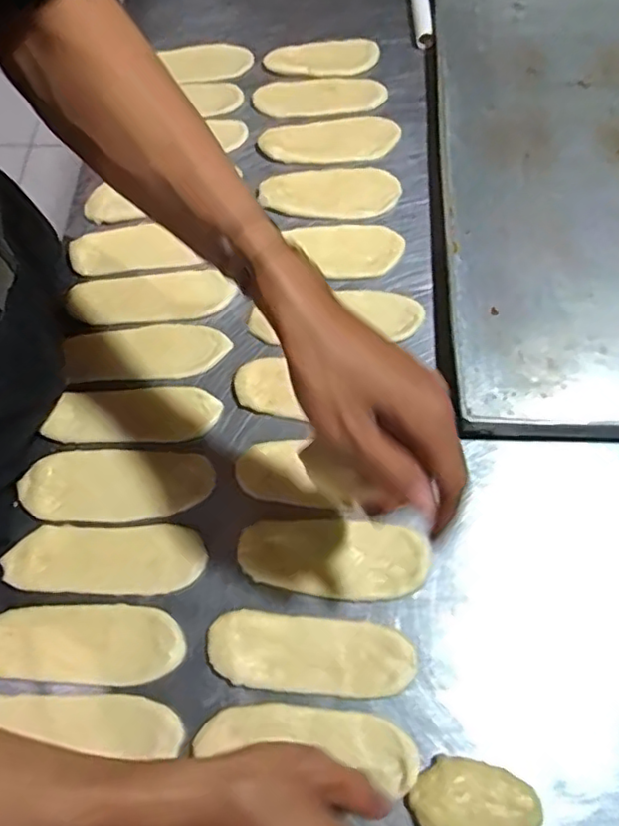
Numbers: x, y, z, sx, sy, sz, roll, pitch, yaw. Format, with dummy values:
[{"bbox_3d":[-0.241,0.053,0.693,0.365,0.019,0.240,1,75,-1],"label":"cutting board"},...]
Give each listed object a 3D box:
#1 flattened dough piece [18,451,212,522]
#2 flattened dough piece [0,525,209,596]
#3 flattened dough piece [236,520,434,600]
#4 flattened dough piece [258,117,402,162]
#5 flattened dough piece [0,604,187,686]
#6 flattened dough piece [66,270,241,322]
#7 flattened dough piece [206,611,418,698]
[{"bbox_3d":[-0.172,0.064,0.535,0.168,0.008,0.064,0,66,2],"label":"flattened dough piece"},{"bbox_3d":[-0.173,0.125,0.507,0.167,0.010,0.056,0,66,2],"label":"flattened dough piece"},{"bbox_3d":[0.019,0.120,0.497,0.154,0.004,0.063,4,67,4],"label":"flattened dough piece"},{"bbox_3d":[0.022,-0.316,0.687,0.154,0.011,0.055,1,66,2],"label":"flattened dough piece"},{"bbox_3d":[-0.181,0.184,0.477,0.158,0.007,0.057,0,66,2],"label":"flattened dough piece"},{"bbox_3d":[-0.162,-0.120,0.609,0.166,0.010,0.052,-2,66,1],"label":"flattened dough piece"},{"bbox_3d":[0.001,0.189,0.466,0.157,0.006,0.054,4,67,4],"label":"flattened dough piece"}]

